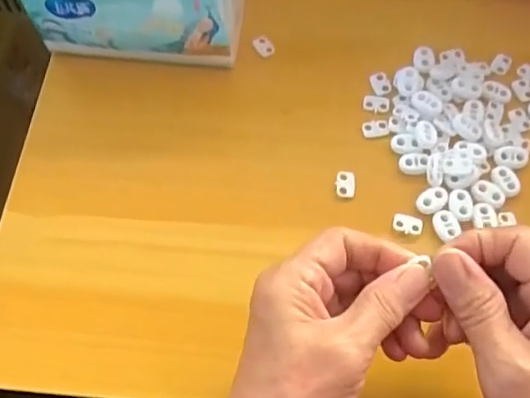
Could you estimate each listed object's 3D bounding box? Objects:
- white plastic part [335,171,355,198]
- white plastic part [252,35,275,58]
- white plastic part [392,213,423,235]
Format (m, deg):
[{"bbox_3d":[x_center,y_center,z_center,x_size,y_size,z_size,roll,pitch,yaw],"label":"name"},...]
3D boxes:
[{"bbox_3d":[0.055,-0.010,0.384,0.013,0.005,0.019,7,66,3],"label":"white plastic part"},{"bbox_3d":[-0.001,-0.117,0.435,0.014,0.004,0.019,-35,70,-14],"label":"white plastic part"},{"bbox_3d":[0.093,0.016,0.370,0.019,0.004,0.012,14,67,6],"label":"white plastic part"}]

